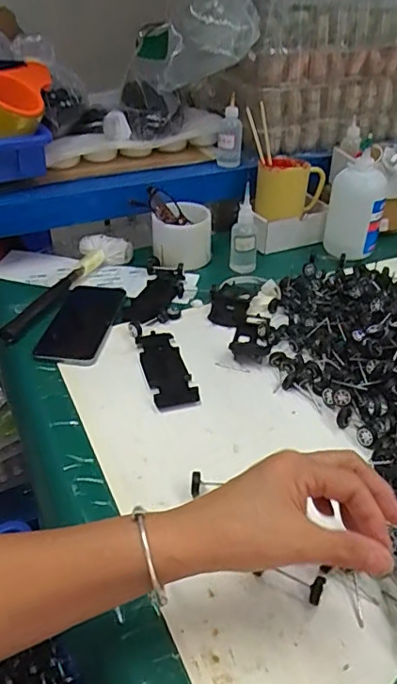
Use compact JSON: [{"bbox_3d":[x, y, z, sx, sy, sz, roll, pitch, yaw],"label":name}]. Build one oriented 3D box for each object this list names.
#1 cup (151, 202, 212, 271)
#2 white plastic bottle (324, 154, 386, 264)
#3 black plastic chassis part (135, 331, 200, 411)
[{"bbox_3d":[-0.025,-0.155,0.804,0.086,0.081,0.079,0,36,0],"label":"cup"},{"bbox_3d":[0.237,-0.199,0.817,0.082,0.134,0.069,11,37,14],"label":"white plastic bottle"},{"bbox_3d":[-0.038,0.029,0.610,0.047,0.007,0.125,-10,37,-14],"label":"black plastic chassis part"}]

